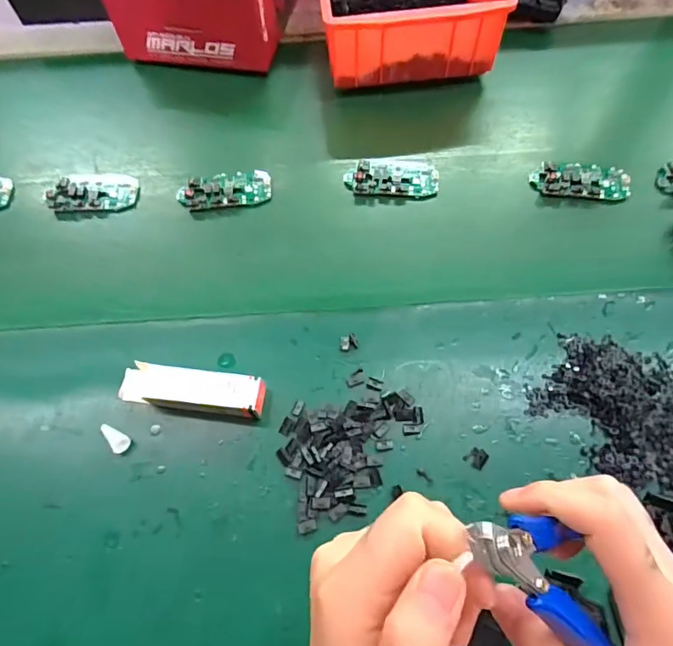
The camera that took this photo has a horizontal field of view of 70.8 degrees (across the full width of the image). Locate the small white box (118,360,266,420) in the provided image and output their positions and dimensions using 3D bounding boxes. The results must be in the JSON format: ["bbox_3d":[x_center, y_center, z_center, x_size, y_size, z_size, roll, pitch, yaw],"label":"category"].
[{"bbox_3d":[-0.119,0.056,0.390,0.120,0.032,0.031,8,64,5],"label":"small white box"}]

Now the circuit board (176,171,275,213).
[{"bbox_3d":[-0.119,-0.141,0.506,0.097,0.013,0.043,-11,64,-4],"label":"circuit board"}]

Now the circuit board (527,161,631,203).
[{"bbox_3d":[0.255,-0.147,0.498,0.098,0.016,0.043,4,64,3],"label":"circuit board"}]

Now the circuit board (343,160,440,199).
[{"bbox_3d":[0.059,-0.156,0.508,0.097,0.016,0.051,-2,64,0],"label":"circuit board"}]

